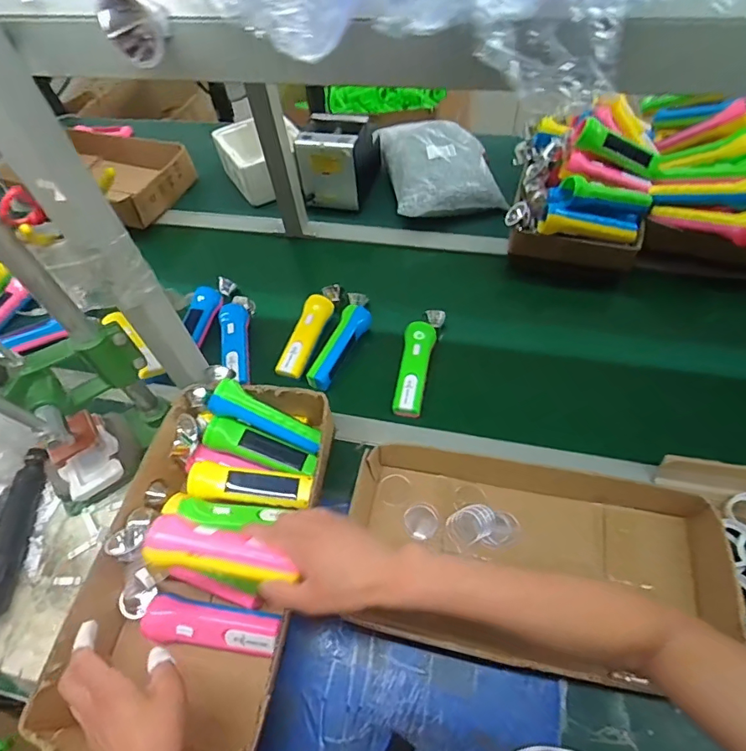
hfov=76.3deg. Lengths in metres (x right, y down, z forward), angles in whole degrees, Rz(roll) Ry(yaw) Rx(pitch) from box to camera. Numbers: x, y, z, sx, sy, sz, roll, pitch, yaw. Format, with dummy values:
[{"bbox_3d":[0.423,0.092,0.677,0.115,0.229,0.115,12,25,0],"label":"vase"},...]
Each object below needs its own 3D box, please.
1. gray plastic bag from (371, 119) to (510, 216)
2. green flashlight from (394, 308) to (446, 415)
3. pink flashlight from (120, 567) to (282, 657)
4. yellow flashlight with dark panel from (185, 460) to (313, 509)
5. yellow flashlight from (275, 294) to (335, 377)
[{"bbox_3d":[0.134,-0.445,0.981,0.212,0.070,0.277,-9,55,-2],"label":"gray plastic bag"},{"bbox_3d":[0.071,-0.029,0.749,0.054,0.035,0.201,9,57,11],"label":"green flashlight"},{"bbox_3d":[-0.209,0.287,0.560,0.207,0.039,0.061,13,57,13],"label":"pink flashlight"},{"bbox_3d":[-0.154,0.137,0.603,0.155,0.038,0.045,3,56,6],"label":"yellow flashlight with dark panel"},{"bbox_3d":[-0.112,-0.070,0.788,0.045,0.031,0.157,14,58,13],"label":"yellow flashlight"}]

